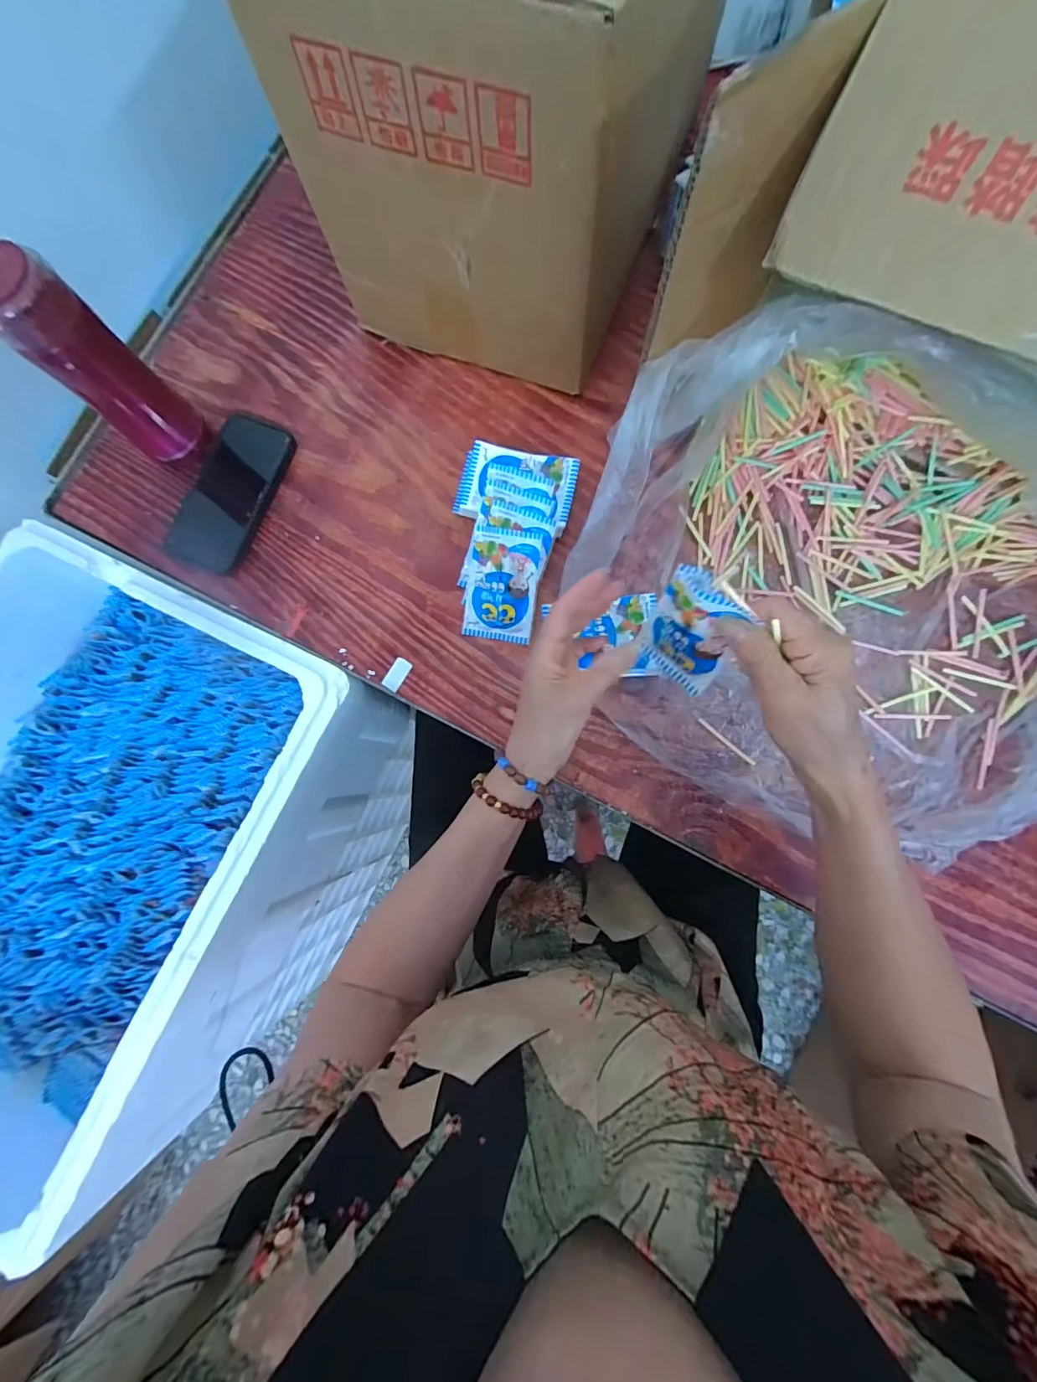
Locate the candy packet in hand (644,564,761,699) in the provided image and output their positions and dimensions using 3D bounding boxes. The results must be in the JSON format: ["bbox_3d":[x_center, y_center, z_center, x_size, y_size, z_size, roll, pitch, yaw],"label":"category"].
[{"bbox_3d":[0.121,-0.039,0.346,0.058,0.108,0.013,41,70,17],"label":"candy packet in hand"}]

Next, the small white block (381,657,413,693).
[{"bbox_3d":[-0.120,-0.017,0.478,0.018,0.004,0.033,28,86,8],"label":"small white block"}]

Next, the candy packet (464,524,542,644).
[{"bbox_3d":[-0.016,-0.100,0.464,0.067,0.010,0.102,9,107,4],"label":"candy packet"}]

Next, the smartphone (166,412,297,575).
[{"bbox_3d":[-0.304,-0.211,0.515,0.086,0.012,0.169,21,85,7],"label":"smartphone"}]

